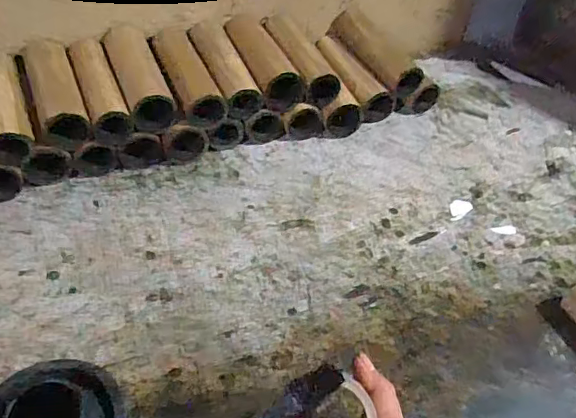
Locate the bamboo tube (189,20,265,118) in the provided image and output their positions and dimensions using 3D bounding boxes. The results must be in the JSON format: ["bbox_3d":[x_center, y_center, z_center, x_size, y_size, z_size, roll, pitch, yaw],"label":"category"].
[{"bbox_3d":[-0.089,-0.196,0.766,0.052,0.047,0.179,-13,45,-20],"label":"bamboo tube"}]

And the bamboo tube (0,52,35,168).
[{"bbox_3d":[-0.343,-0.128,0.672,0.048,0.046,0.189,-13,45,-20],"label":"bamboo tube"}]

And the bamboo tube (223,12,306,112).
[{"bbox_3d":[-0.041,-0.210,0.786,0.060,0.045,0.182,-14,45,-21],"label":"bamboo tube"}]

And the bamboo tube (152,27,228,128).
[{"bbox_3d":[-0.136,-0.179,0.746,0.053,0.044,0.178,-14,45,-21],"label":"bamboo tube"}]

